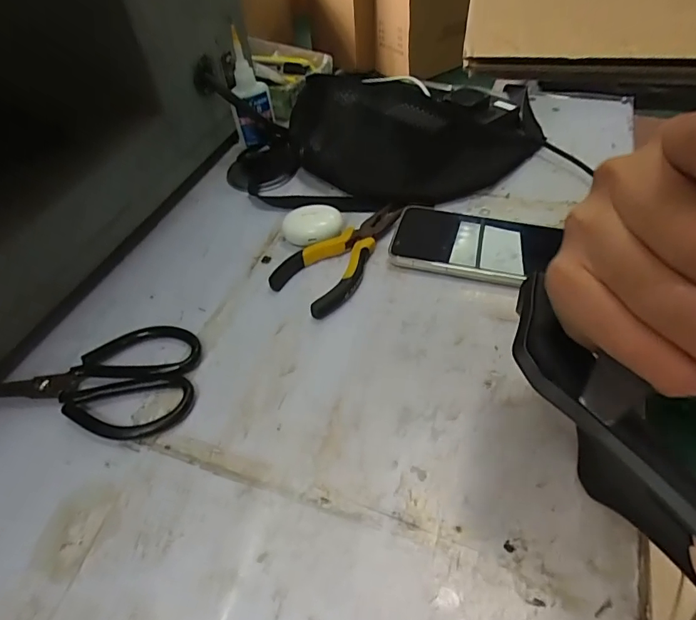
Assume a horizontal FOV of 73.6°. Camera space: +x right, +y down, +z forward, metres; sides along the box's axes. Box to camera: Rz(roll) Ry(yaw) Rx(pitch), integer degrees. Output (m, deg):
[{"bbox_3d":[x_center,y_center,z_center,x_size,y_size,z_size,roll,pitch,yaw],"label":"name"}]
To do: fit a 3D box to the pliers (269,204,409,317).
[{"bbox_3d":[0.002,-0.058,0.440,0.071,0.018,0.156,29,57,27],"label":"pliers"}]

